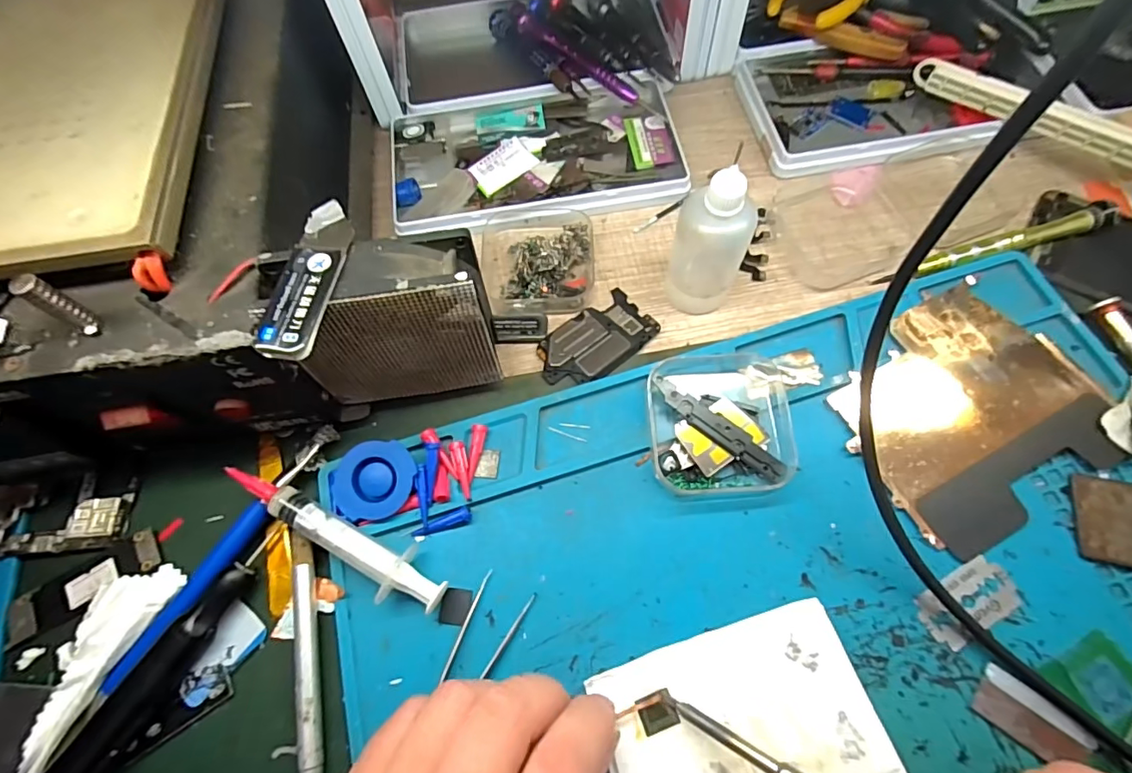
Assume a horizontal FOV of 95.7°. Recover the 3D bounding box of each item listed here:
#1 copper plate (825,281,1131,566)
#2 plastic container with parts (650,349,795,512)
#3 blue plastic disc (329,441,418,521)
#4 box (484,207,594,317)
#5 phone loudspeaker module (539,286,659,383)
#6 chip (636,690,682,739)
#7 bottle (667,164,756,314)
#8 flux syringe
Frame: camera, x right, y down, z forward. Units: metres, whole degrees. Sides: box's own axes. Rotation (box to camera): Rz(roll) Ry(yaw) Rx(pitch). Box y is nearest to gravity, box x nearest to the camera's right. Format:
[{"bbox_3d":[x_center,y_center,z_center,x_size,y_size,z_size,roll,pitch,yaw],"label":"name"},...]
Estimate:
[{"bbox_3d":[0.188,0.009,0.239,0.112,0.005,0.100,-28,70,-6],"label":"copper plate"},{"bbox_3d":[0.072,0.016,0.237,0.065,0.020,0.073,-2,66,2],"label":"plastic container with parts"},{"bbox_3d":[-0.088,0.043,0.234,0.039,0.008,0.033,-22,83,1],"label":"blue plastic disc"},{"bbox_3d":[-0.016,-0.074,0.284,0.062,0.017,0.063,-3,66,2],"label":"box"},{"bbox_3d":[0.015,-0.024,0.270,0.064,0.005,0.037,-37,69,-13],"label":"phone loudspeaker module"},{"bbox_3d":[0.036,0.126,0.198,0.013,0.004,0.012,-22,67,-7],"label":"chip"},{"bbox_3d":[0.070,-0.069,0.248,0.034,0.079,0.032,-1,66,3],"label":"bottle"},{"bbox_3d":[-0.099,0.064,0.223,0.107,0.022,0.020,27,70,14],"label":"flux syringe"}]

